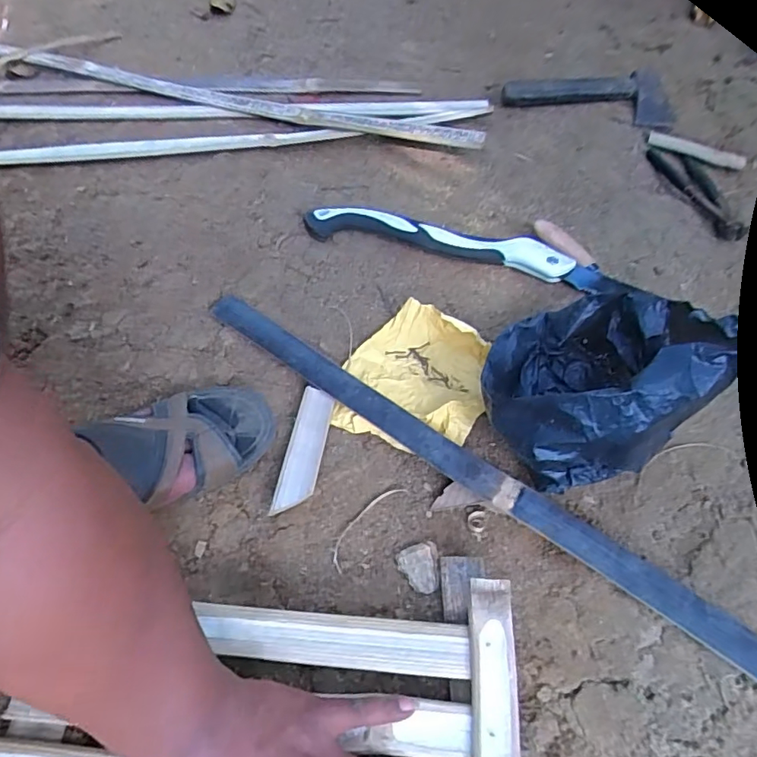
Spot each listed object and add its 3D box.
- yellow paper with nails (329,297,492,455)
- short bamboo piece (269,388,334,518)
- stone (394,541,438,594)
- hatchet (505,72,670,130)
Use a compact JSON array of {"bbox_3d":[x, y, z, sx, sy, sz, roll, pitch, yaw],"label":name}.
[{"bbox_3d":[0.038,0.000,0.547,0.143,0.024,0.163,29,59,18],"label":"yellow paper with nails"},{"bbox_3d":[-0.069,0.066,0.505,0.034,0.020,0.132,7,55,5],"label":"short bamboo piece"},{"bbox_3d":[0.035,0.161,0.452,0.036,0.007,0.039,-12,56,-9],"label":"stone"},{"bbox_3d":[0.334,-0.447,0.854,0.266,0.035,0.097,7,55,5],"label":"hatchet"}]

